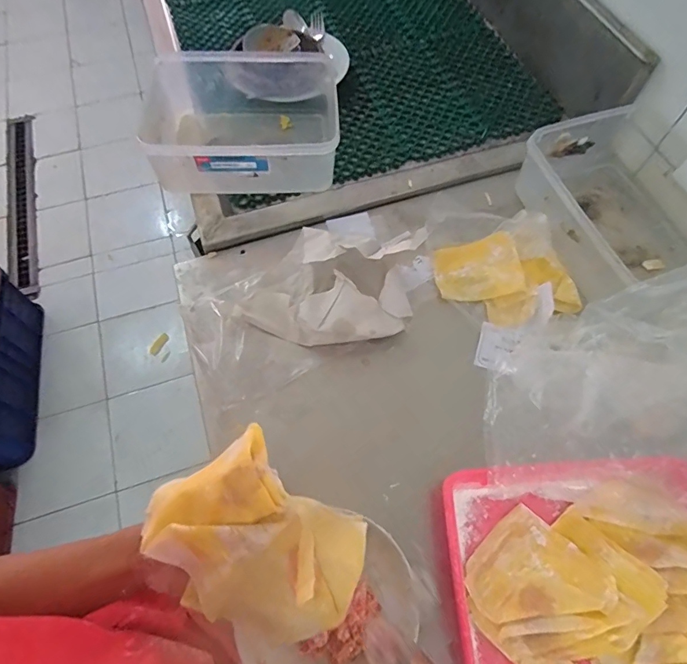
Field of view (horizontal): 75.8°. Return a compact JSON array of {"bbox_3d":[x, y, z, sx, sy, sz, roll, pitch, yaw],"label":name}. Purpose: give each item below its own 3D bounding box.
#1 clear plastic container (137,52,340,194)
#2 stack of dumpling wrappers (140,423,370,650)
[{"bbox_3d":[-0.158,-0.327,0.699,0.279,0.107,0.236,-3,64,-1],"label":"clear plastic container"},{"bbox_3d":[-0.067,0.161,0.341,0.161,0.064,0.118,36,70,16],"label":"stack of dumpling wrappers"}]

